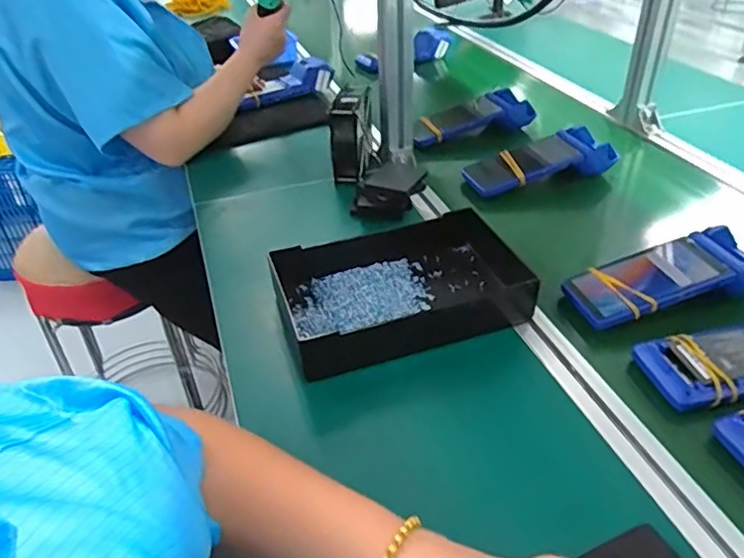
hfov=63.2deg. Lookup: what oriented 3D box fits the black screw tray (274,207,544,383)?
[{"bbox_3d":[0.034,0.008,0.664,0.263,0.052,0.164,-14,38,-13],"label":"black screw tray"}]

